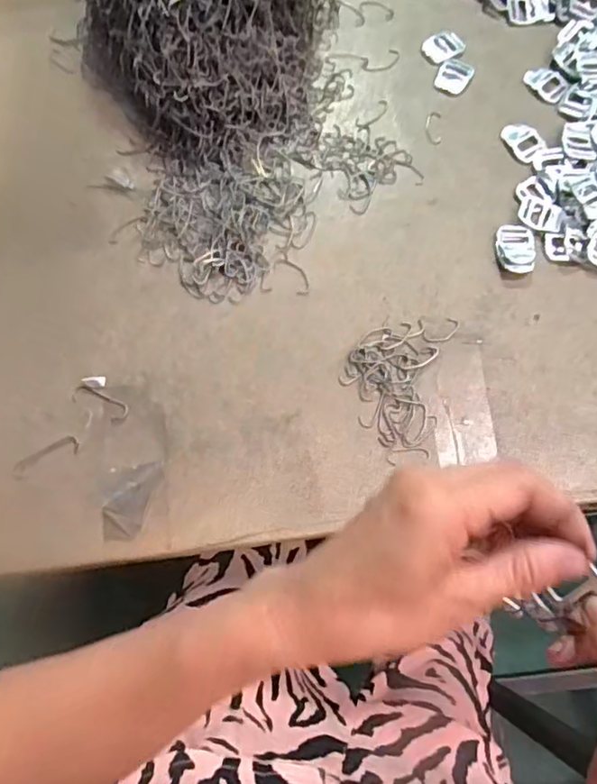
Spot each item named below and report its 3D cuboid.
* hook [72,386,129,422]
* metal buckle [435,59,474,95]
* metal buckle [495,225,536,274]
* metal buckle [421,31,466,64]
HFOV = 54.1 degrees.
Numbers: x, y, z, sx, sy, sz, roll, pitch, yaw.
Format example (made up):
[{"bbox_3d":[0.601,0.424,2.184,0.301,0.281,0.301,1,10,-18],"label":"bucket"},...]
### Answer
[{"bbox_3d":[-0.152,0.008,0.448,0.045,0.004,0.016,25,75,8],"label":"hook"},{"bbox_3d":[0.143,-0.290,0.535,0.031,0.007,0.034,18,74,6],"label":"metal buckle"},{"bbox_3d":[0.178,-0.117,0.479,0.030,0.007,0.043,8,73,3],"label":"metal buckle"},{"bbox_3d":[0.136,-0.324,0.547,0.039,0.004,0.033,-41,77,-11],"label":"metal buckle"}]

